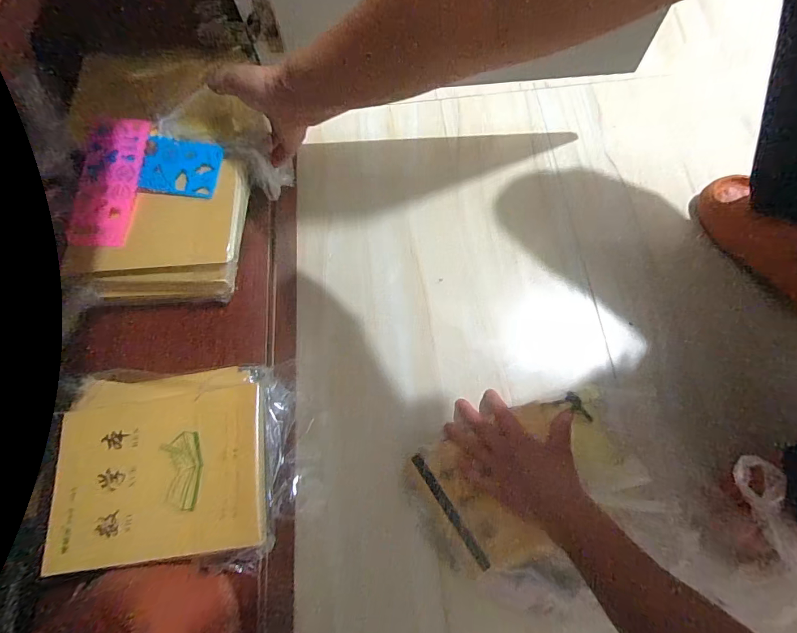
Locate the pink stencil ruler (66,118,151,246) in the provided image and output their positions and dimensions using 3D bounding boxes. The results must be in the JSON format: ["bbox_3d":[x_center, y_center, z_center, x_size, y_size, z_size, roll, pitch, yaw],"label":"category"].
[{"bbox_3d":[-0.323,-0.150,0.438,0.063,0.005,0.147,7,83,-2],"label":"pink stencil ruler"}]

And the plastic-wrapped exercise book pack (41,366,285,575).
[{"bbox_3d":[-0.204,0.126,0.356,0.190,0.049,0.164,-5,70,1],"label":"plastic-wrapped exercise book pack"}]

